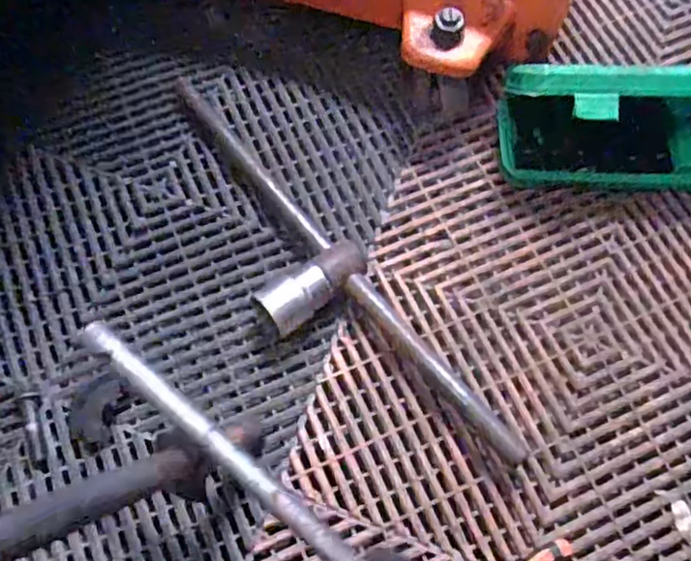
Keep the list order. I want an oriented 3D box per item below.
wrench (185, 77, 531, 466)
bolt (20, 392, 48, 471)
[{"bbox_3d":[-0.039,-0.010,0.553,0.099,0.045,0.445,-38,74,-15],"label":"wrench"},{"bbox_3d":[-0.242,0.117,0.514,0.013,0.010,0.065,-18,70,-9],"label":"bolt"}]

